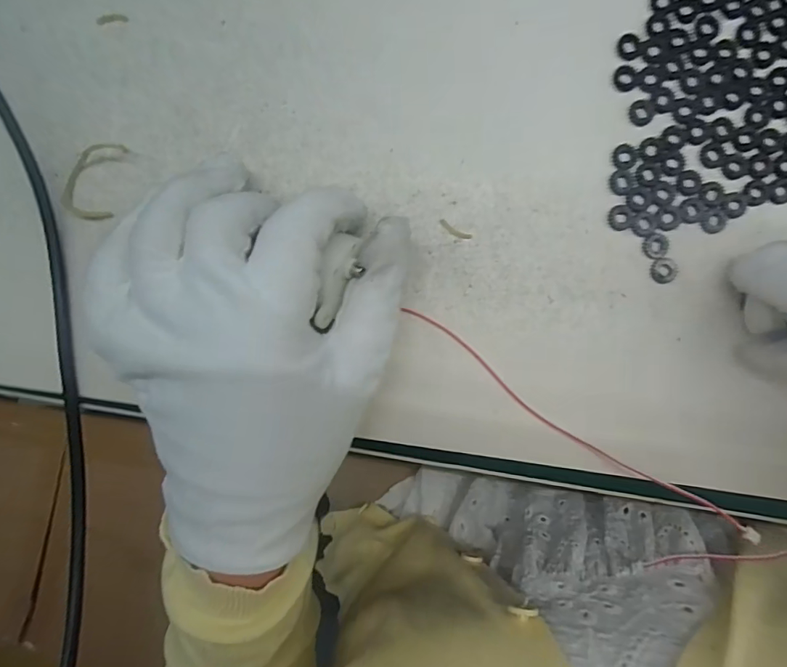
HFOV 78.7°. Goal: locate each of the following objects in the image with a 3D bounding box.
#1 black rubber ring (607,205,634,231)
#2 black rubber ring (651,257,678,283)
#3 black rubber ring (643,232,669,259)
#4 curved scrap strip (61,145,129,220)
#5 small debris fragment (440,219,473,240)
[{"bbox_3d":[0.096,-0.049,0.202,0.011,0.004,0.011,0,91,2],"label":"black rubber ring"},{"bbox_3d":[0.115,-0.027,0.202,0.011,0.004,0.011,0,91,2],"label":"black rubber ring"},{"bbox_3d":[0.111,-0.037,0.202,0.011,0.004,0.011,0,91,2],"label":"black rubber ring"},{"bbox_3d":[-0.129,-0.066,0.206,0.023,0.005,0.033,11,92,1],"label":"curved scrap strip"},{"bbox_3d":[0.026,-0.044,0.204,0.015,0.004,0.004,29,92,1],"label":"small debris fragment"}]

